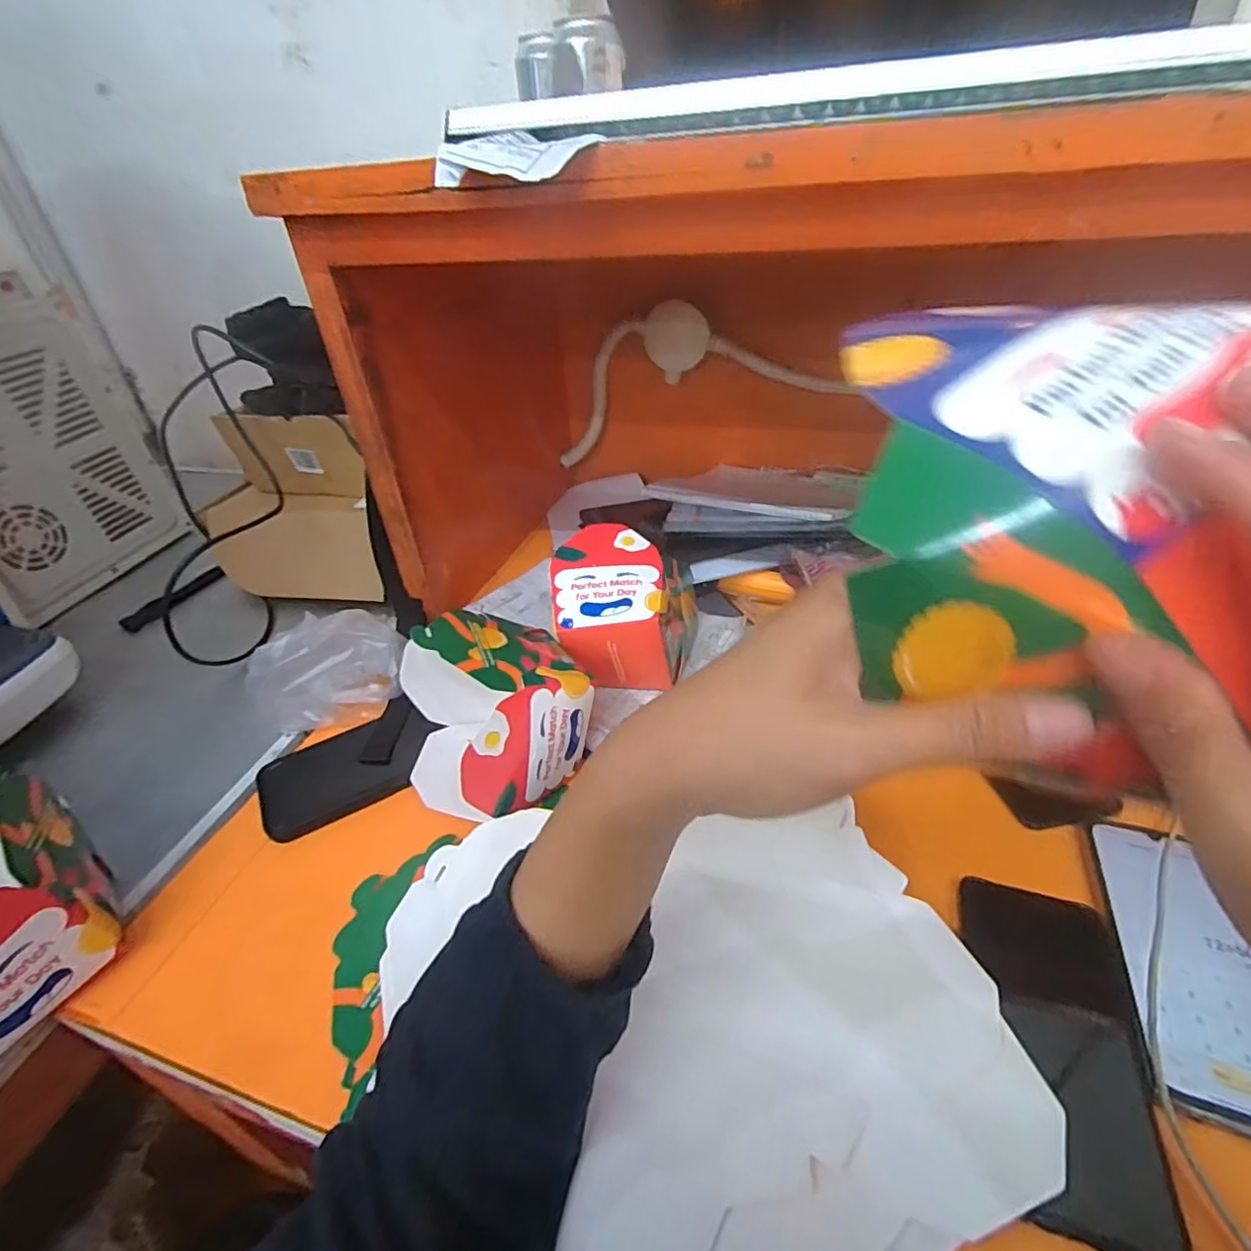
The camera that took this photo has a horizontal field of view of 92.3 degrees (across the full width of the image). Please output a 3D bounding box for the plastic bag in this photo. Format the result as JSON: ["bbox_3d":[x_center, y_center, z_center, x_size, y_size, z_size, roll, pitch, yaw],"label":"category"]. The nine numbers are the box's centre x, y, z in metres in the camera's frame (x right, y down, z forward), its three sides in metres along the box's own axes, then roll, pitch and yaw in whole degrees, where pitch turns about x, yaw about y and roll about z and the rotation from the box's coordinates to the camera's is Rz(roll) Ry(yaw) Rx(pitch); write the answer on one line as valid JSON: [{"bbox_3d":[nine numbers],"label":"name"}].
[{"bbox_3d":[-0.266,0.039,0.547,0.132,0.084,0.070,-10,36,-6],"label":"plastic bag"}]

